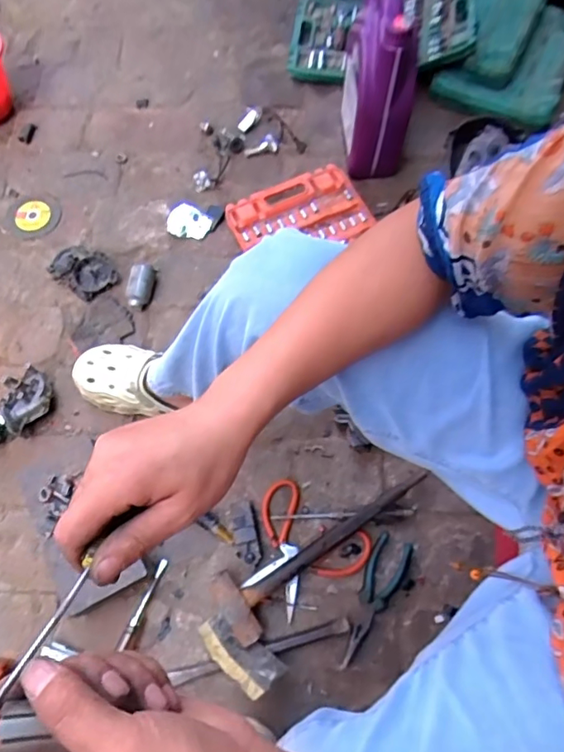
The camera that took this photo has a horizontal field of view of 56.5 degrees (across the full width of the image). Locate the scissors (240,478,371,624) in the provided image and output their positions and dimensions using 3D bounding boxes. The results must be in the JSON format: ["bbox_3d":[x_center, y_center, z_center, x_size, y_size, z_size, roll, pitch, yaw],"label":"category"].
[{"bbox_3d":[0.024,0.266,0.786,0.177,0.013,0.163,33,72,11],"label":"scissors"}]

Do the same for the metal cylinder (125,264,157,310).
[{"bbox_3d":[-0.250,-0.158,0.929,0.045,0.039,0.072,10,69,3],"label":"metal cylinder"}]

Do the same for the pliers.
[{"bbox_3d":[0.138,0.328,0.761,0.056,0.017,0.191,21,70,7],"label":"pliers"}]

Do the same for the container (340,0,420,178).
[{"bbox_3d":[0.173,-0.524,0.939,0.125,0.310,0.190,7,69,2],"label":"container"}]

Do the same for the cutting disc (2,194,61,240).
[{"bbox_3d":[-0.477,-0.306,1.004,0.101,0.011,0.093,0,78,-1],"label":"cutting disc"}]

